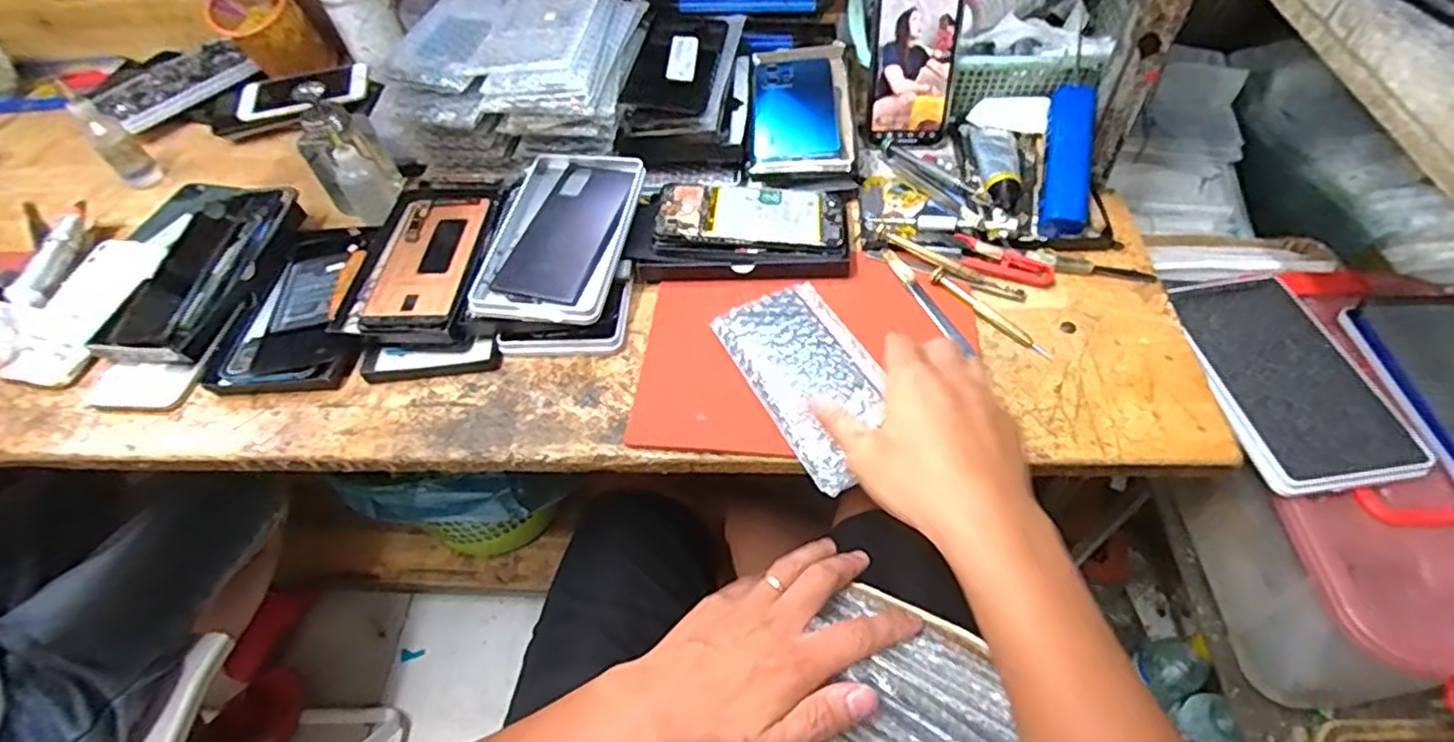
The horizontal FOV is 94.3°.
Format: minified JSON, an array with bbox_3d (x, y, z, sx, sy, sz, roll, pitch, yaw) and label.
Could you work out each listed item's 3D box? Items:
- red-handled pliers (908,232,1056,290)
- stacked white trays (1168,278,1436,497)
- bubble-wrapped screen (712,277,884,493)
[{"bbox_3d":[0.212,-0.095,0.556,0.114,0.011,0.030,17,57,17],"label":"red-handled pliers"},{"bbox_3d":[0.407,0.004,0.497,0.111,0.016,0.176,-8,53,-1],"label":"stacked white trays"},{"bbox_3d":[0.065,0.003,0.491,0.089,0.009,0.167,-25,55,-13],"label":"bubble-wrapped screen"}]

